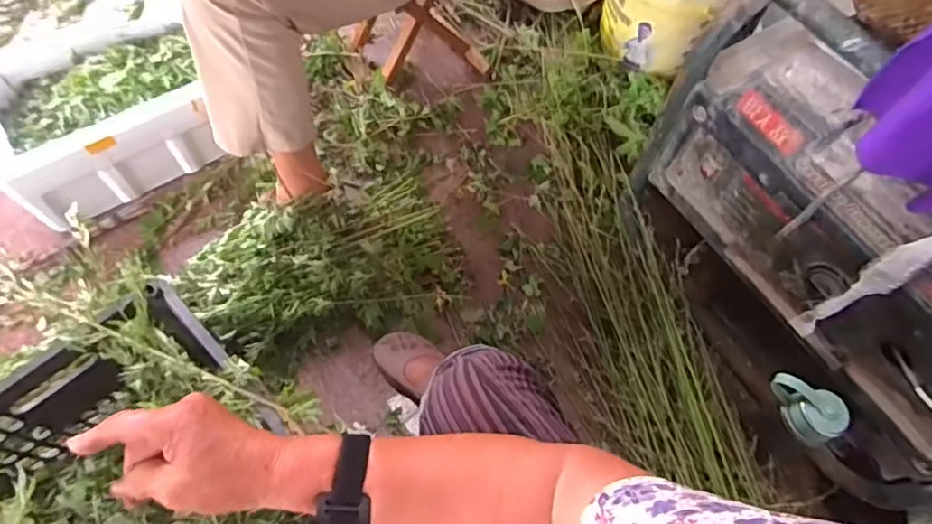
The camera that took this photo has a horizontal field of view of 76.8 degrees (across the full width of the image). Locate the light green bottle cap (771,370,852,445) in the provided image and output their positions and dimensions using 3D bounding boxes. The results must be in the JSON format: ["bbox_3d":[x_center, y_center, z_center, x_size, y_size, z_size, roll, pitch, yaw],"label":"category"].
[{"bbox_3d":[0.453,0.189,0.779,0.050,0.061,0.096,-22,66,-13],"label":"light green bottle cap"}]

